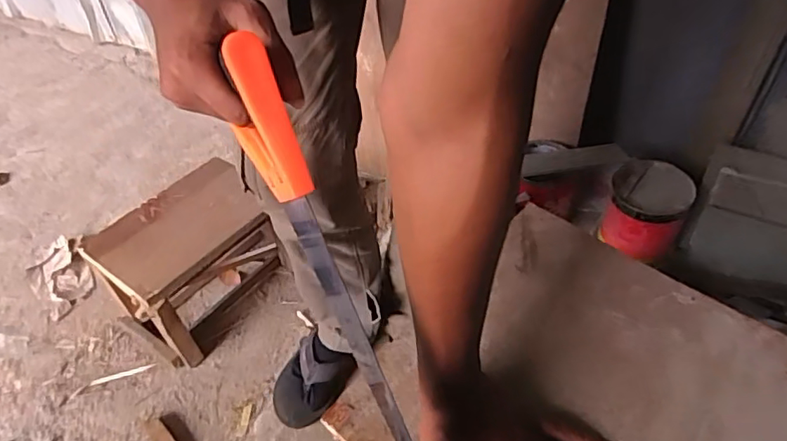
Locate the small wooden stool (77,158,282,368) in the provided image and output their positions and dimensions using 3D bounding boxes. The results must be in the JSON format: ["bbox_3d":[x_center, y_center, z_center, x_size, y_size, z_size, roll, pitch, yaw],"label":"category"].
[{"bbox_3d":[-0.393,0.080,1.093,0.227,0.239,0.307,26,52,25],"label":"small wooden stool"}]

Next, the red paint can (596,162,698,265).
[{"bbox_3d":[0.497,-0.022,1.105,0.154,0.140,0.159,-7,45,-4],"label":"red paint can"}]

